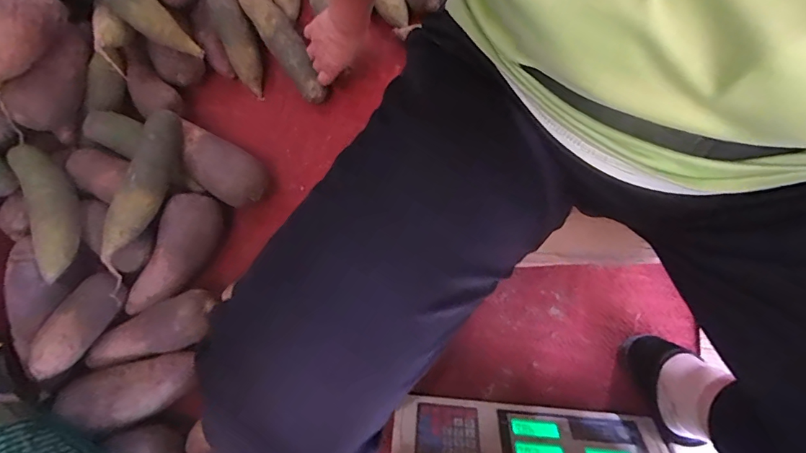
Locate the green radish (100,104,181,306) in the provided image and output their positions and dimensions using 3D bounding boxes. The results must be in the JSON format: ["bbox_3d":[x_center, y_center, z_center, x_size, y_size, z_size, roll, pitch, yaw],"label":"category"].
[{"bbox_3d":[-0.350,-0.039,0.582,0.050,0.051,0.249,16,74,4],"label":"green radish"}]

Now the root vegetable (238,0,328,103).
[{"bbox_3d":[-0.207,-0.332,0.691,0.065,0.071,0.292,-34,77,-9],"label":"root vegetable"}]

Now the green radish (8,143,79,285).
[{"bbox_3d":[-0.475,-0.031,0.577,0.063,0.046,0.202,-28,76,-8],"label":"green radish"}]

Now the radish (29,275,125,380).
[{"bbox_3d":[-0.417,0.123,0.550,0.057,0.052,0.136,10,47,3],"label":"radish"}]

